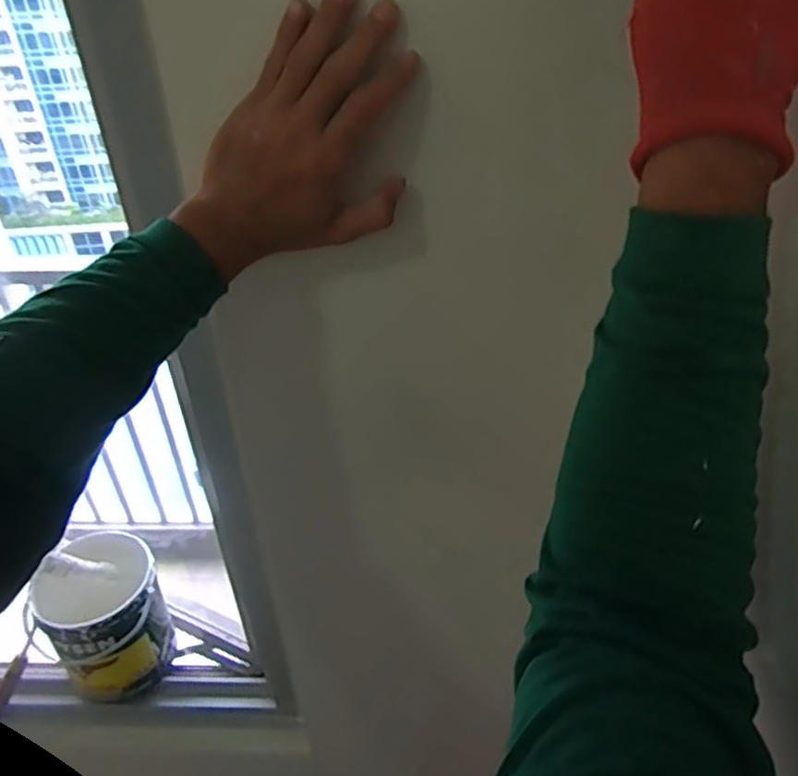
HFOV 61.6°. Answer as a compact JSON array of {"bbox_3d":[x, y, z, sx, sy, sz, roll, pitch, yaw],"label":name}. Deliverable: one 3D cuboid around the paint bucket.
[{"bbox_3d":[-0.439,0.359,1.025,0.157,0.210,0.163,-1,38,1],"label":"paint bucket"}]

